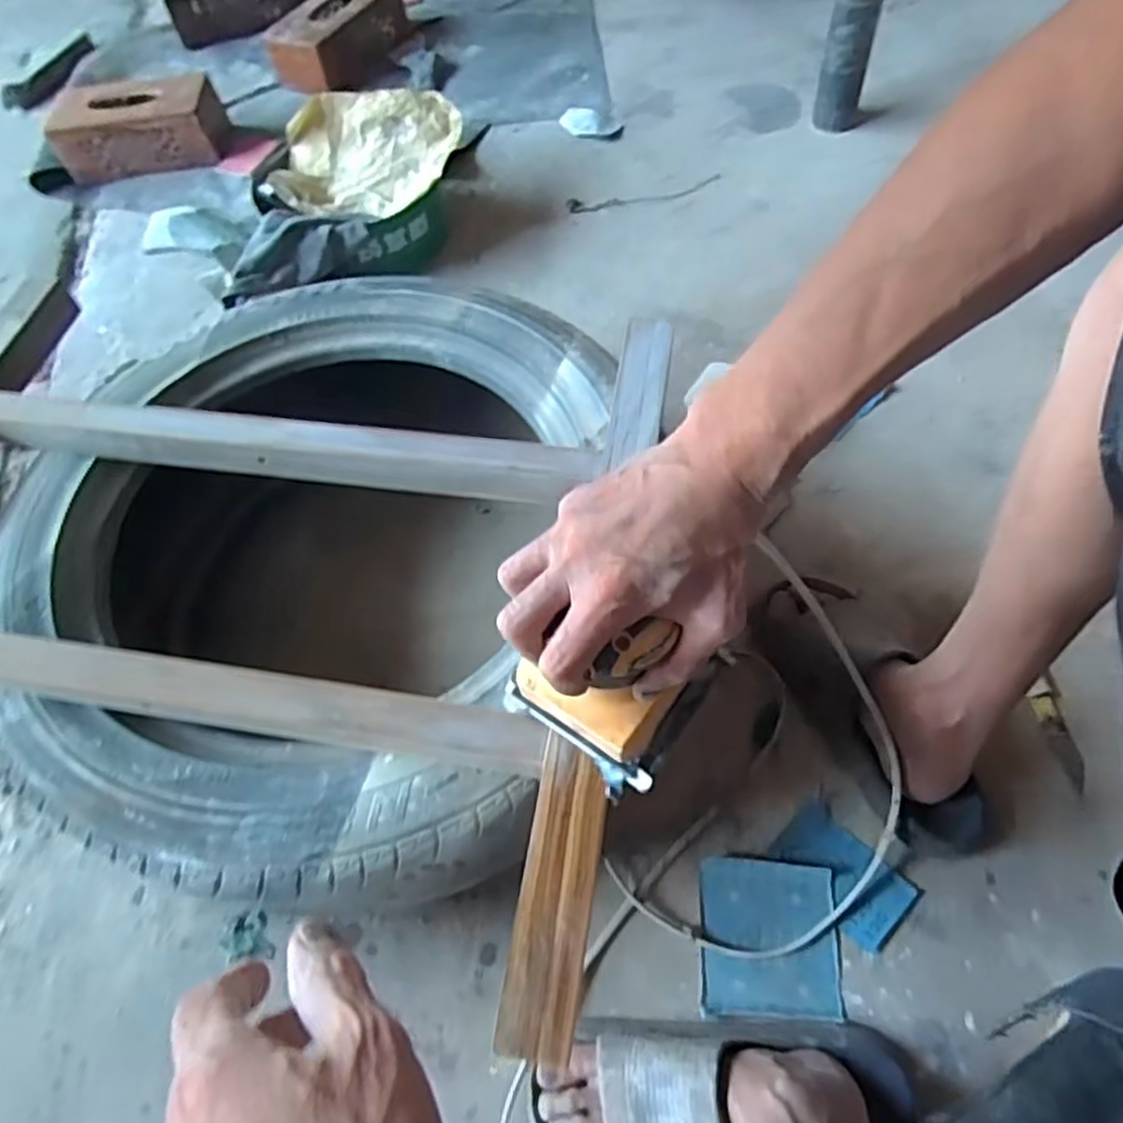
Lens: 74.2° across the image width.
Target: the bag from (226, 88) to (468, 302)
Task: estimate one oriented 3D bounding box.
[{"bbox_3d":[-0.304,-0.492,1.050,0.292,0.138,0.349,2,59,6],"label":"bag"}]

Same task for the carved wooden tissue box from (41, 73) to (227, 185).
[{"bbox_3d":[-0.718,-0.741,1.263,0.264,0.101,0.129,-4,59,2],"label":"carved wooden tissue box"}]

